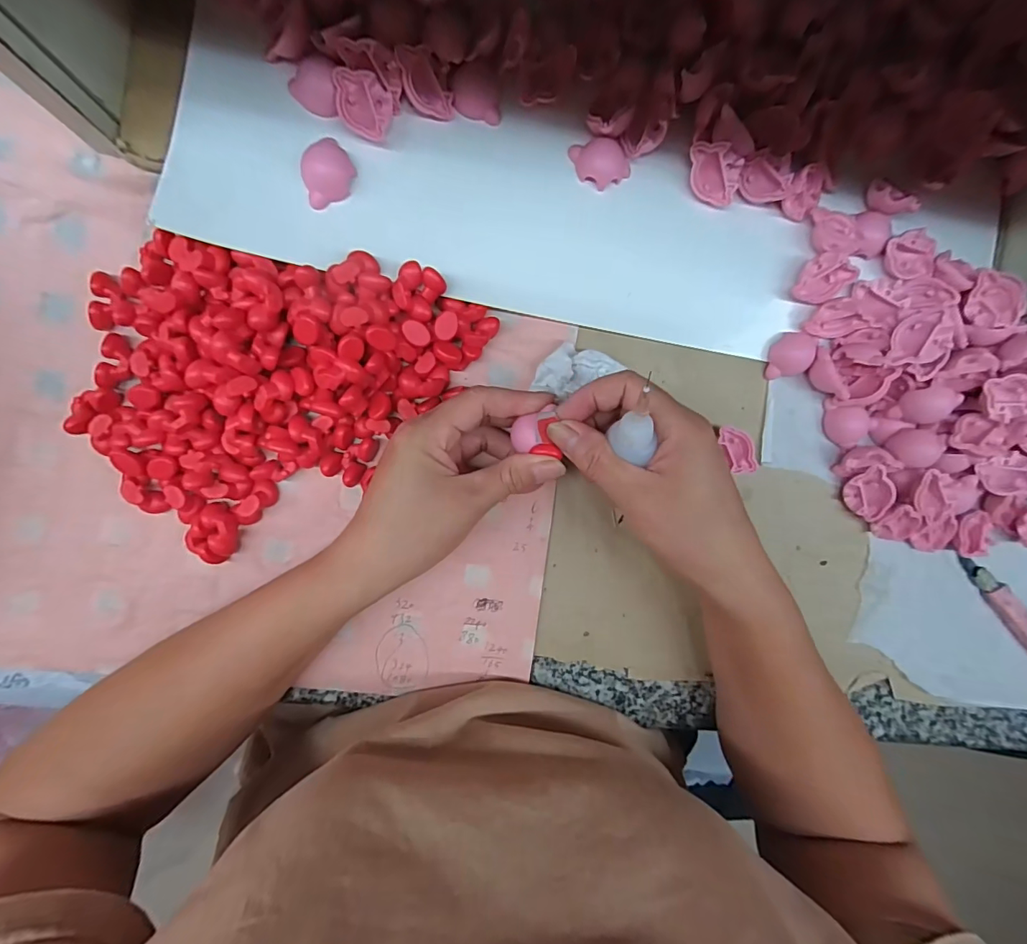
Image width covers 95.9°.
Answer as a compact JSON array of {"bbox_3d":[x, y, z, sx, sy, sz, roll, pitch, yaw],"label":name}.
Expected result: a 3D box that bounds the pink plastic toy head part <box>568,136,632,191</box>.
[{"bbox_3d":[0.051,-0.185,0.277,0.037,0.009,0.023,26,90,-7],"label":"pink plastic toy head part"}]

